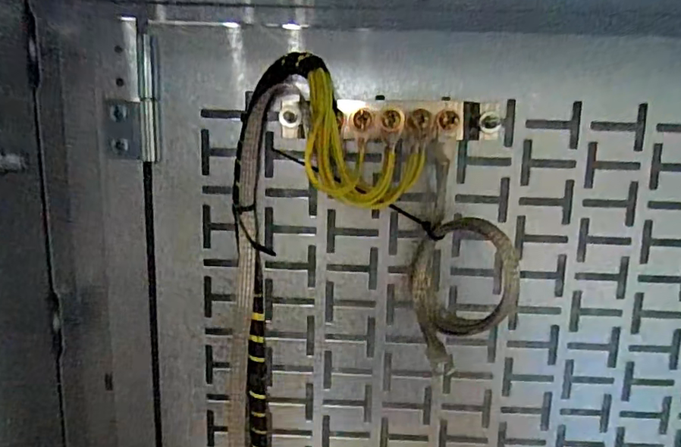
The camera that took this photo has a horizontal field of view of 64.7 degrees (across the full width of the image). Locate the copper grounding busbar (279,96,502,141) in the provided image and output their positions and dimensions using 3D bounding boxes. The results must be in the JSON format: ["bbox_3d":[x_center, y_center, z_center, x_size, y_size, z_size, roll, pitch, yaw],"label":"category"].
[{"bbox_3d":[0.032,-0.065,0.338,0.140,0.024,0.026,2,11,1],"label":"copper grounding busbar"}]

